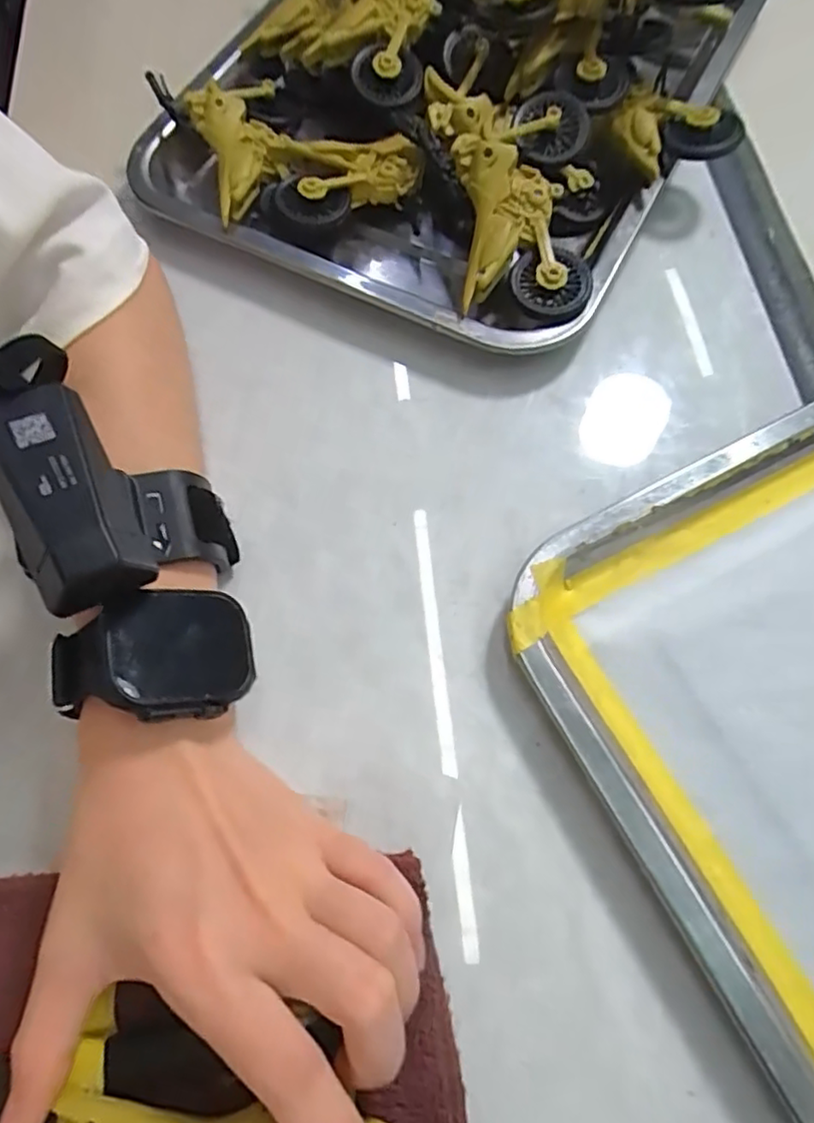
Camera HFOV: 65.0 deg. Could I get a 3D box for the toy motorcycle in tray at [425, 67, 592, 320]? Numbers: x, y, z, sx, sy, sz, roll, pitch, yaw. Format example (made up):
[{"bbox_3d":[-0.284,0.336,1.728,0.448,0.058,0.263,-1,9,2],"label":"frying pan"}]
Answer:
[{"bbox_3d":[0.047,-0.174,0.314,0.080,0.049,0.128,2,67,2],"label":"toy motorcycle in tray"}]

